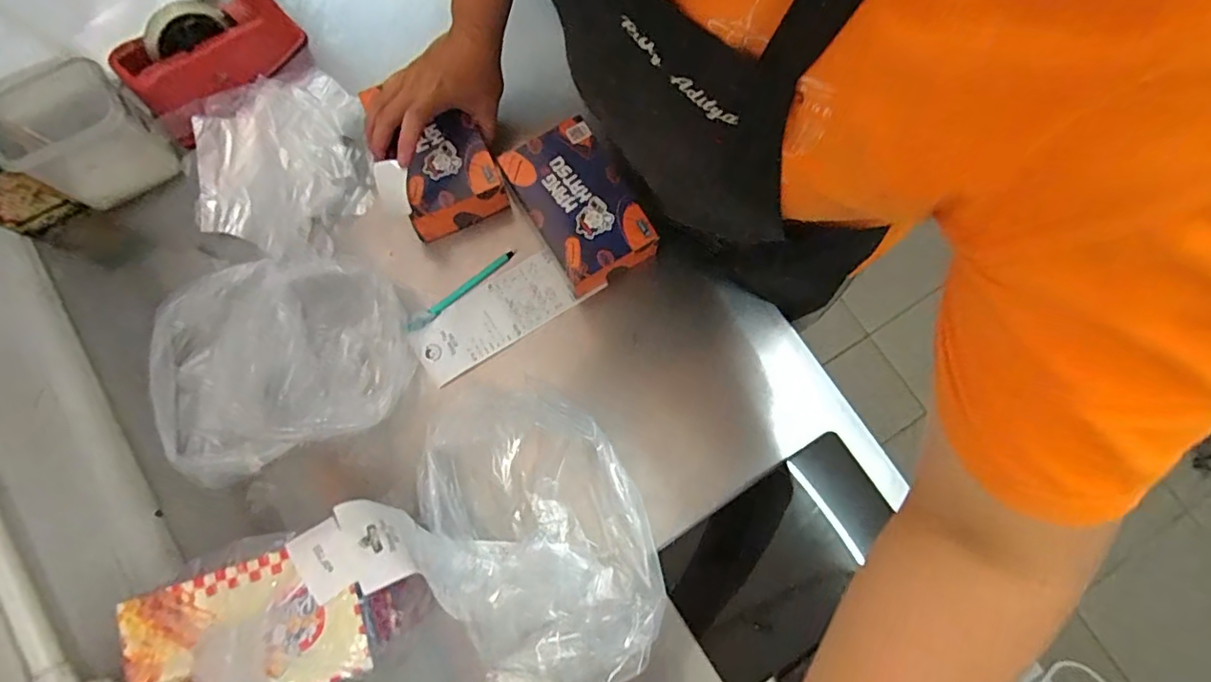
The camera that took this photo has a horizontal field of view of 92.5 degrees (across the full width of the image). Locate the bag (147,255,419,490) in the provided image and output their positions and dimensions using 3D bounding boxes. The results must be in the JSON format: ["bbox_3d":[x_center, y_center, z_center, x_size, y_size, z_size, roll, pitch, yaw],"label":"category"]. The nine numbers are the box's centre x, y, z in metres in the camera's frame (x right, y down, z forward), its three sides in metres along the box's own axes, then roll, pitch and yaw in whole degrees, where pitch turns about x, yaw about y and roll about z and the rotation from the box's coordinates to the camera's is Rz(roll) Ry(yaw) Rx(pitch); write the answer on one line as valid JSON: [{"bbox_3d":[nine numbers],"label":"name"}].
[{"bbox_3d":[-0.347,0.013,0.621,0.252,0.067,0.216,-22,79,-6],"label":"bag"}]

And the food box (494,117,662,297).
[{"bbox_3d":[-0.031,-0.153,0.672,0.113,0.067,0.178,-31,80,-8],"label":"food box"}]

